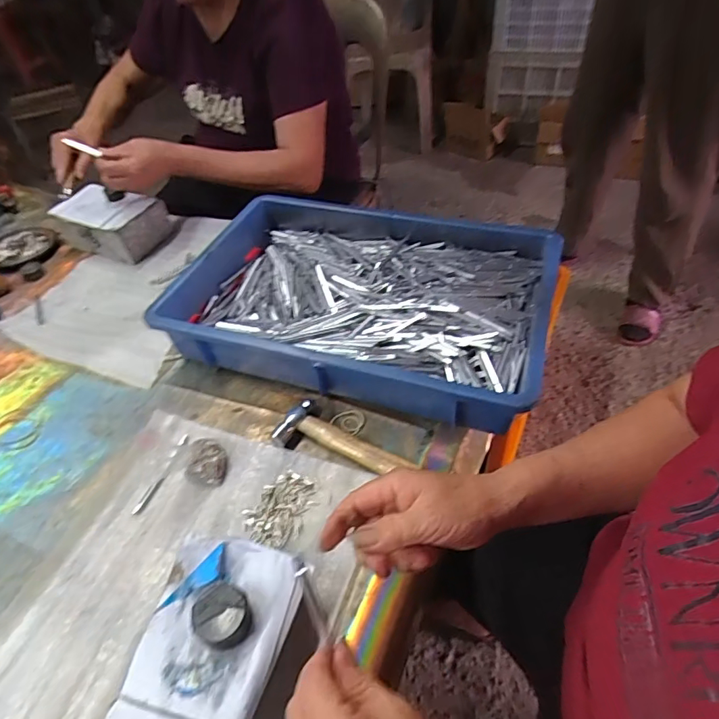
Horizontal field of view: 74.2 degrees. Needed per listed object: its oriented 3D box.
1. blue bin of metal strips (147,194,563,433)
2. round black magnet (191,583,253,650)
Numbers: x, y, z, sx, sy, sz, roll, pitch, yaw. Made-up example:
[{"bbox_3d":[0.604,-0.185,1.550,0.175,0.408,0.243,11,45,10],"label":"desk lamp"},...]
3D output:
[{"bbox_3d":[0.001,-0.075,0.599,0.436,0.090,0.281,12,49,17],"label":"blue bin of metal strips"},{"bbox_3d":[-0.098,0.183,0.339,0.040,0.020,0.036,26,54,27],"label":"round black magnet"}]

